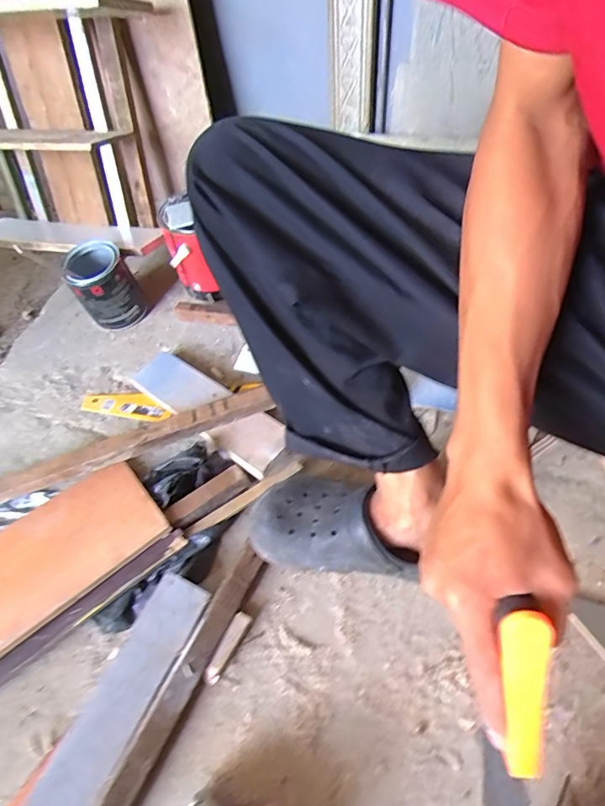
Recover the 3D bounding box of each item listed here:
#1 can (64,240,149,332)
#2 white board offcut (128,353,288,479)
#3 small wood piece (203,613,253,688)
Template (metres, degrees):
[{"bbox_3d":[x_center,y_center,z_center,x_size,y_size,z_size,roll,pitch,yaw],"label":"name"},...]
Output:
[{"bbox_3d":[-0.369,-0.216,0.876,0.099,0.132,0.103,-2,53,3],"label":"can"},{"bbox_3d":[-0.153,0.002,0.739,0.322,0.019,0.086,30,65,31],"label":"white board offcut"},{"bbox_3d":[-0.087,0.285,0.548,0.019,0.018,0.079,22,60,20],"label":"small wood piece"}]

